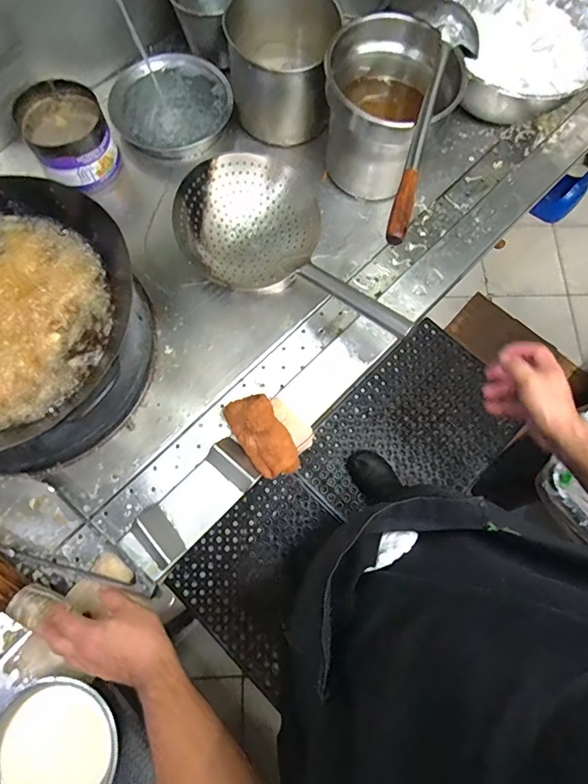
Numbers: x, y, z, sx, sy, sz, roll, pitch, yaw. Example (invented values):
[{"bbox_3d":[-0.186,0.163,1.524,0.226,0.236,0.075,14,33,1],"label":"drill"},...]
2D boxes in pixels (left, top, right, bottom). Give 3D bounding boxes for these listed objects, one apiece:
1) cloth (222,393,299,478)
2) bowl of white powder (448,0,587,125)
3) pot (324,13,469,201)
[{"bbox_3d":[-0.050,0.063,0.685,0.070,0.068,0.149,-34,77,-10],"label":"cloth"},{"bbox_3d":[0.475,-0.699,0.948,0.301,0.136,0.310,0,74,-1],"label":"bowl of white powder"},{"bbox_3d":[0.156,-0.489,0.817,0.199,0.234,0.197,0,74,-1],"label":"pot"}]

